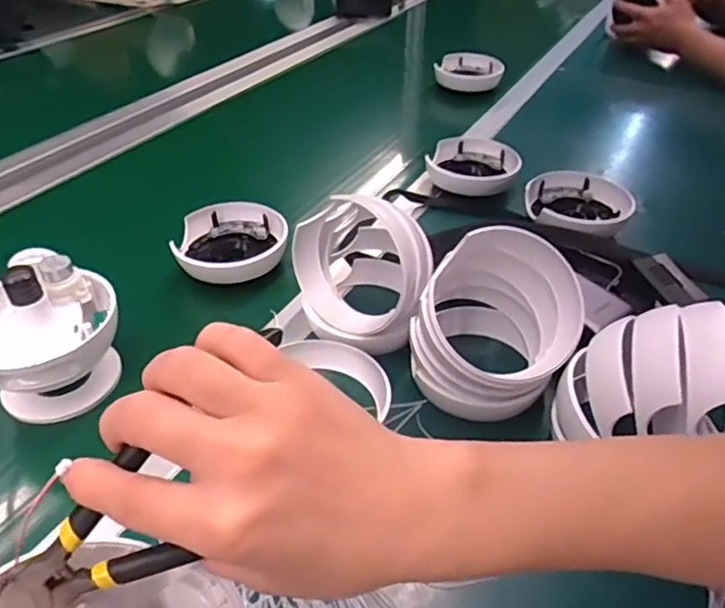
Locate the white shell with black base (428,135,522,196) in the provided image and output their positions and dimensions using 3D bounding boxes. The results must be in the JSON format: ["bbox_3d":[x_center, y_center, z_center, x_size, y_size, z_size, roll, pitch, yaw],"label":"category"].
[{"bbox_3d":[0.142,-0.175,0.766,0.112,0.032,0.108,14,39,14],"label":"white shell with black base"}]

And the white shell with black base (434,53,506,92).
[{"bbox_3d":[0.186,-0.405,1.053,0.120,0.037,0.116,10,39,10],"label":"white shell with black base"}]

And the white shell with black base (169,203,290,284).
[{"bbox_3d":[-0.135,-0.064,0.629,0.109,0.036,0.098,-2,38,-5],"label":"white shell with black base"}]

